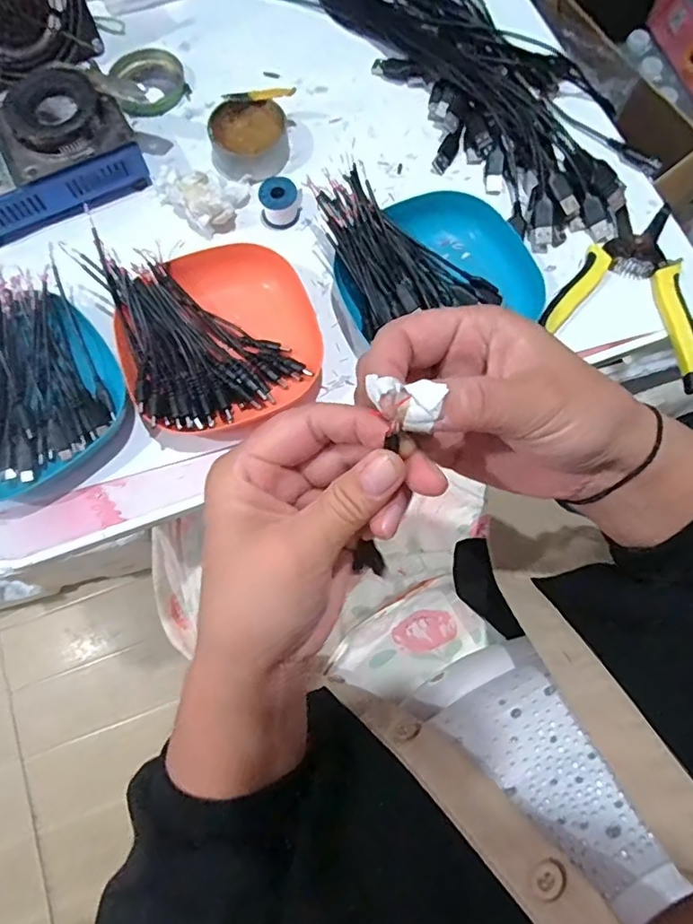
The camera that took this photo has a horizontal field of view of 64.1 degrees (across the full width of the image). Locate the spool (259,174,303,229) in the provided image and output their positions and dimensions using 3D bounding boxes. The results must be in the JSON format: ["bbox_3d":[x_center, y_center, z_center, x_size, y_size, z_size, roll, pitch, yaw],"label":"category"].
[{"bbox_3d":[-0.054,-0.209,0.447,0.030,0.029,0.026,-19,76,-5],"label":"spool"}]

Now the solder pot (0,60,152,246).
[{"bbox_3d":[-0.248,-0.248,0.441,0.152,0.053,0.101,-32,77,-8],"label":"solder pot"}]

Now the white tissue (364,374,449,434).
[{"bbox_3d":[0.022,-0.022,0.203,0.026,0.006,0.018,9,75,3],"label":"white tissue"}]

